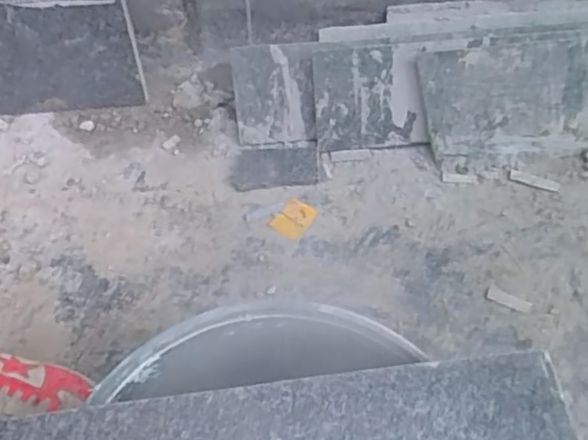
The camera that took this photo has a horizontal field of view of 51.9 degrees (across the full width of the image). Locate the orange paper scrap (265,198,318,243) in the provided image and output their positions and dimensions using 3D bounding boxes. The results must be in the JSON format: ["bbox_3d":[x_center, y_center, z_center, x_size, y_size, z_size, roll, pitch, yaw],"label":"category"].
[{"bbox_3d":[0.000,-0.002,0.859,0.049,0.006,0.062,33,60,14],"label":"orange paper scrap"}]

